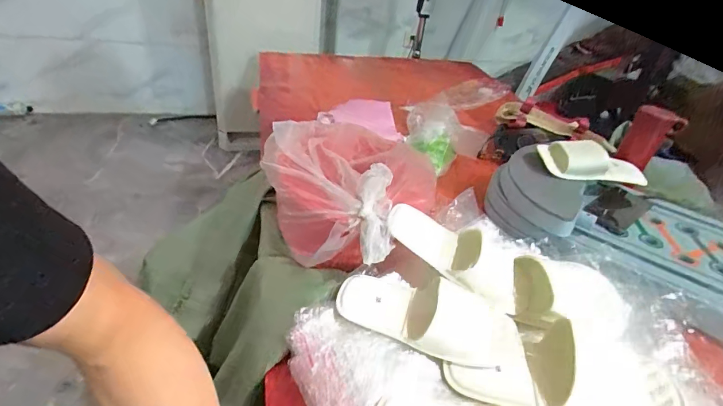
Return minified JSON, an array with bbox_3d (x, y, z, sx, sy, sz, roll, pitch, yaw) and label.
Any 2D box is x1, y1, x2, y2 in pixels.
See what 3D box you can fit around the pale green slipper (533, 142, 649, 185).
[{"bbox_3d":[0.458,-0.081,0.789,0.210,0.055,0.077,3,35,-6],"label":"pale green slipper"}]

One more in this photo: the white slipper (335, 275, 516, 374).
[{"bbox_3d":[0.088,0.138,0.520,0.234,0.050,0.095,17,36,14],"label":"white slipper"}]

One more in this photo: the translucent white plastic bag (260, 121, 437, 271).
[{"bbox_3d":[-0.028,-0.024,0.701,0.288,0.145,0.274,23,43,23],"label":"translucent white plastic bag"}]

